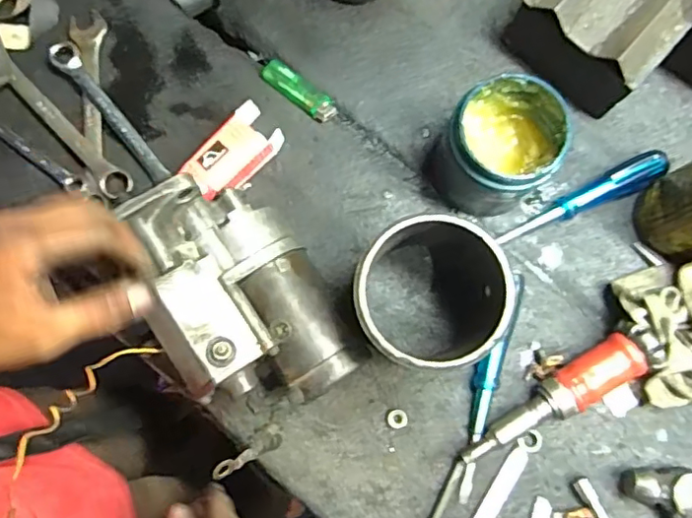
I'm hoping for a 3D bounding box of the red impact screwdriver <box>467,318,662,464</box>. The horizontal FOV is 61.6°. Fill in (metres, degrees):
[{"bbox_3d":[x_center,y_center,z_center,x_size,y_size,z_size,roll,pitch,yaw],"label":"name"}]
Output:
[{"bbox_3d":[0.178,0.118,0.481,0.178,0.043,0.040,-34,82,-7],"label":"red impact screwdriver"}]

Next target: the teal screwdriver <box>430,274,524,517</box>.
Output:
[{"bbox_3d":[0.113,0.127,0.487,0.027,0.024,0.231,19,80,3],"label":"teal screwdriver"}]

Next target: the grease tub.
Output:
[{"bbox_3d":[0.123,-0.093,0.487,0.087,0.100,0.089,0,79,-1],"label":"grease tub"}]

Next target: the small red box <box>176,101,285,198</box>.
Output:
[{"bbox_3d":[-0.100,-0.092,0.522,0.045,0.040,0.088,43,82,7],"label":"small red box"}]

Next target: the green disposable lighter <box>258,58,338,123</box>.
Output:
[{"bbox_3d":[-0.044,-0.159,0.546,0.080,0.009,0.024,39,81,6],"label":"green disposable lighter"}]

